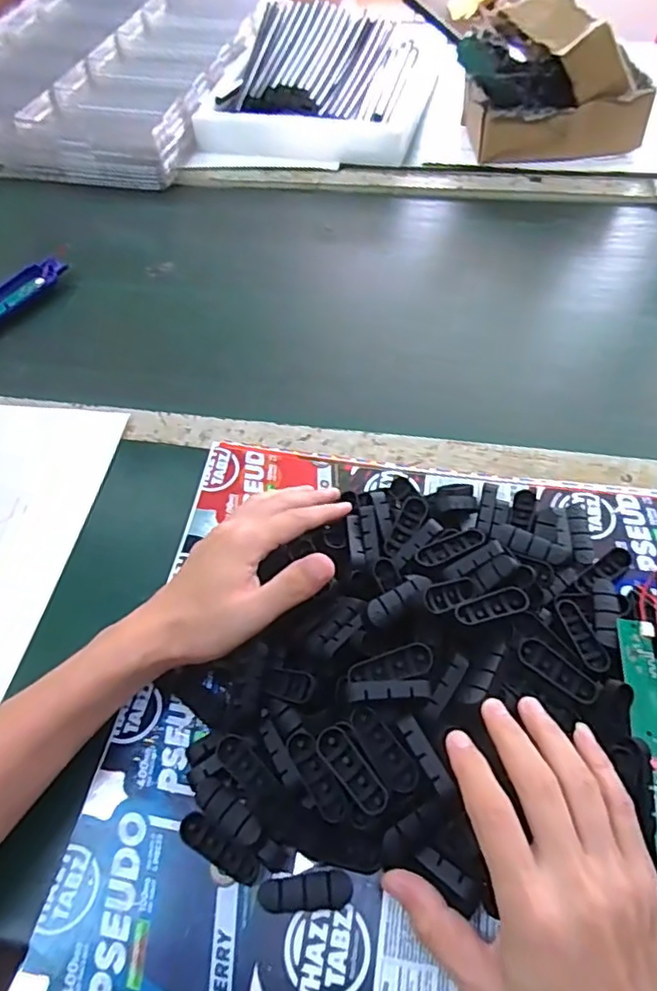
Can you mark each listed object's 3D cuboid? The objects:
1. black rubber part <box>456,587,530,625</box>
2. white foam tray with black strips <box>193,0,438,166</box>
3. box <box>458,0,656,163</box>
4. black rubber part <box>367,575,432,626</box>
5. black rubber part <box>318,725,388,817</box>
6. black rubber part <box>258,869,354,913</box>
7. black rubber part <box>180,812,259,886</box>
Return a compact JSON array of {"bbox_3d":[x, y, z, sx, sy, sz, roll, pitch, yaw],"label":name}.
[{"bbox_3d":[0.100,0.067,0.362,0.046,0.007,0.017,-16,56,-8],"label":"black rubber part"},{"bbox_3d":[0.002,-0.610,0.885,0.293,0.088,0.381,9,56,9],"label":"white foam tray with black strips"},{"bbox_3d":[0.278,-0.532,0.748,0.219,0.117,0.194,-1,55,3],"label":"box"},{"bbox_3d":[0.041,0.063,0.356,0.043,0.016,0.016,-29,58,-16],"label":"black rubber part"},{"bbox_3d":[0.013,0.145,0.314,0.016,0.010,0.048,-34,60,-19],"label":"black rubber part"},{"bbox_3d":[-0.012,0.208,0.311,0.048,0.009,0.016,-6,55,-1],"label":"black rubber part"},{"bbox_3d":[-0.059,0.194,0.326,0.050,0.007,0.014,25,60,19],"label":"black rubber part"}]

